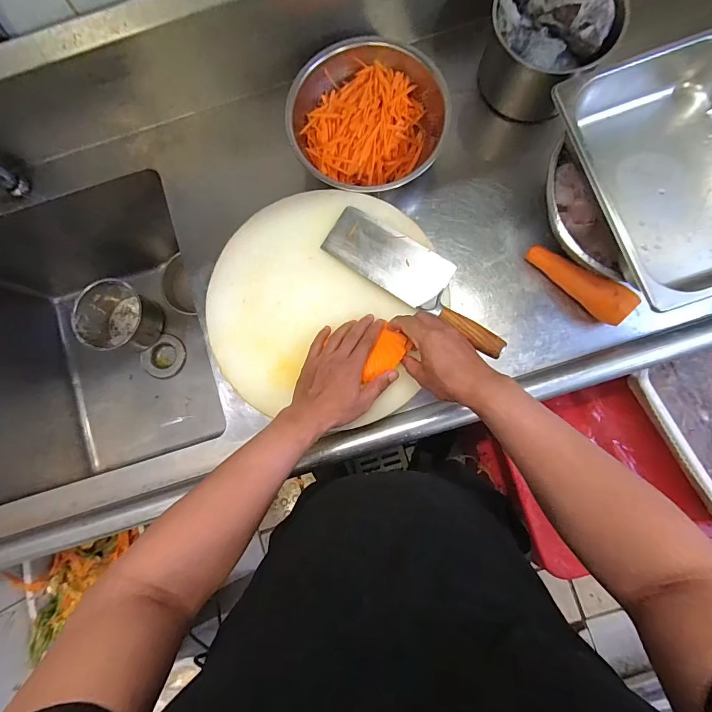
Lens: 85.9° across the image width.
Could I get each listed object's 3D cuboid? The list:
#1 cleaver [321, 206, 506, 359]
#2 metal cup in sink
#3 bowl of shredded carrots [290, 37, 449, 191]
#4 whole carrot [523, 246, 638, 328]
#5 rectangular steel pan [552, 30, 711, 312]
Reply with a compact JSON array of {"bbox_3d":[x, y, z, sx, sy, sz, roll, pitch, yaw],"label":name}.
[{"bbox_3d":[0.090,-0.115,0.551,0.295,0.037,0.081,36,86,5],"label":"cleaver"},{"bbox_3d":[-0.584,-0.093,0.948,0.160,0.117,0.163,0,84,2],"label":"metal cup in sink"},{"bbox_3d":[0.018,-0.380,0.619,0.240,0.073,0.225,-18,83,0],"label":"bowl of shredded carrots"},{"bbox_3d":[0.345,-0.117,0.596,0.169,0.047,0.039,42,87,19],"label":"whole carrot"},{"bbox_3d":[0.425,-0.237,0.498,0.260,0.086,0.303,-20,83,0],"label":"rectangular steel pan"}]

